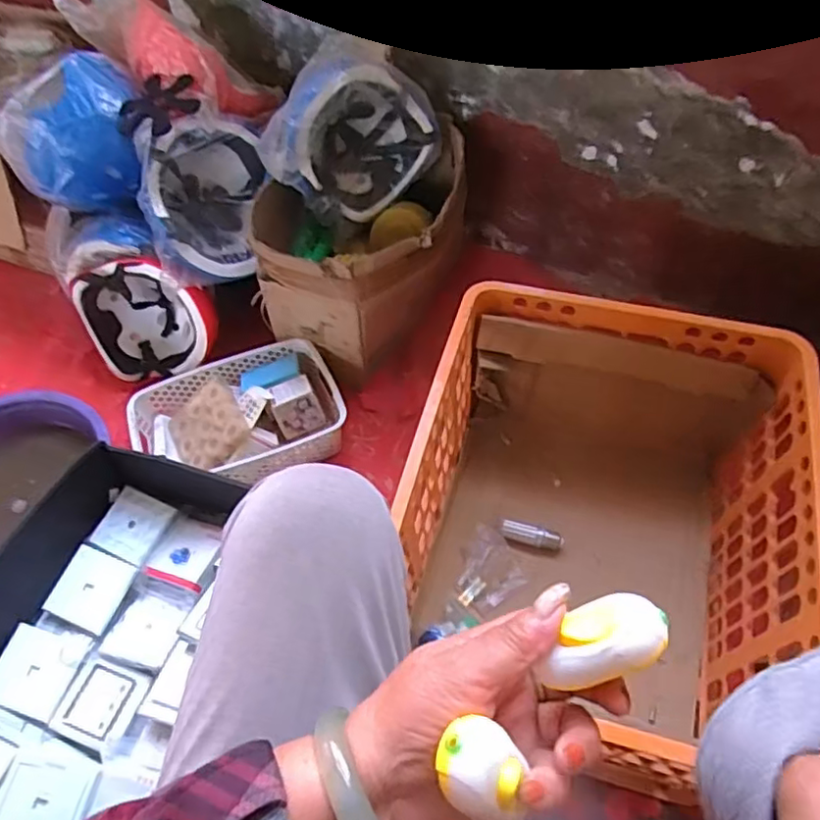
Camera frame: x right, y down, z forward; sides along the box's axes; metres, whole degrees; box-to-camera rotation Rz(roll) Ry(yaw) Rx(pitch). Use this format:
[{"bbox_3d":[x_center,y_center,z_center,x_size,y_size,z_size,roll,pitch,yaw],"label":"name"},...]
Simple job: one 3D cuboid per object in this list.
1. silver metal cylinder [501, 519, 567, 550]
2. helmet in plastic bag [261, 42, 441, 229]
[{"bbox_3d":[0.170,0.172,0.851,0.086,0.018,0.023,17,58,-2],"label":"silver metal cylinder"},{"bbox_3d":[-0.094,-0.391,0.903,0.263,0.216,0.136,-40,63,-21],"label":"helmet in plastic bag"}]

